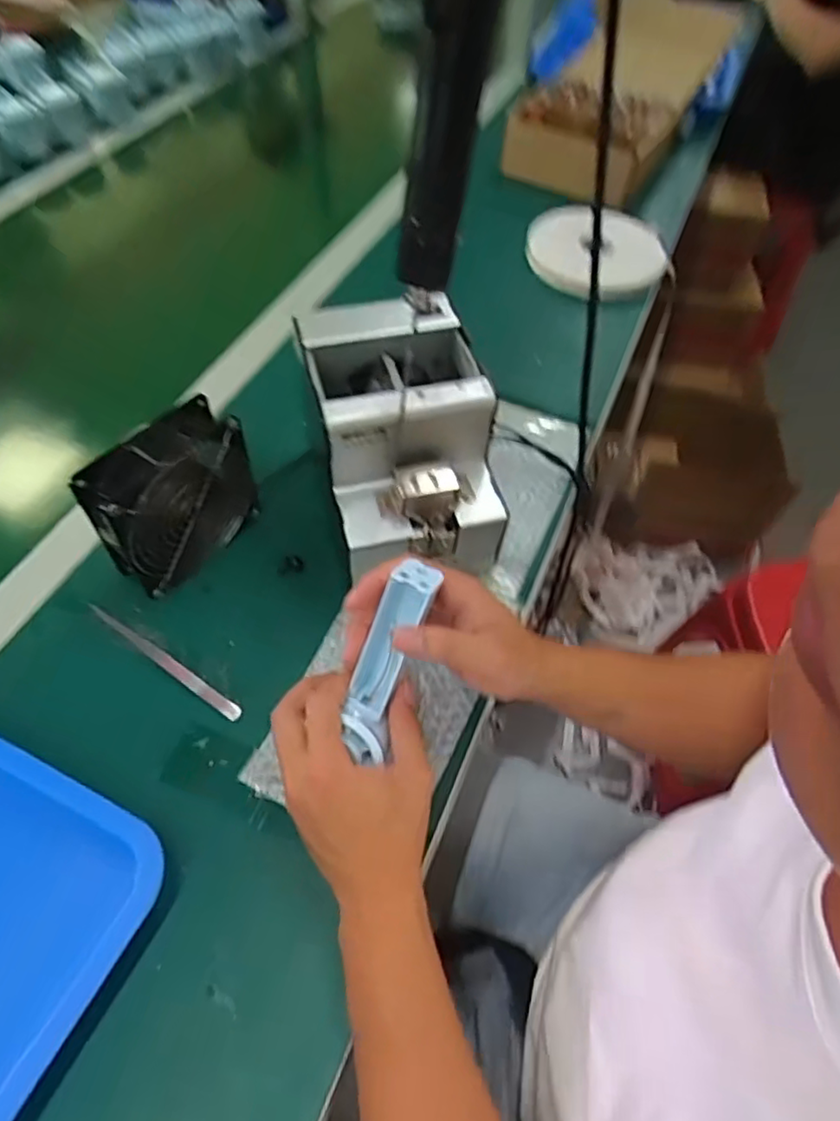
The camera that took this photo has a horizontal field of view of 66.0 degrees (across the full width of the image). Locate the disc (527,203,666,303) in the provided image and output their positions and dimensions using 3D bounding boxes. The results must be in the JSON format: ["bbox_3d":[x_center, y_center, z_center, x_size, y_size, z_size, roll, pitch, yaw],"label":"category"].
[{"bbox_3d":[0.215,-0.391,0.807,0.173,0.026,0.172,4,57,-6],"label":"disc"}]

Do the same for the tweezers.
[{"bbox_3d":[-0.189,0.073,0.479,0.142,0.014,0.012,31,59,18],"label":"tweezers"}]

